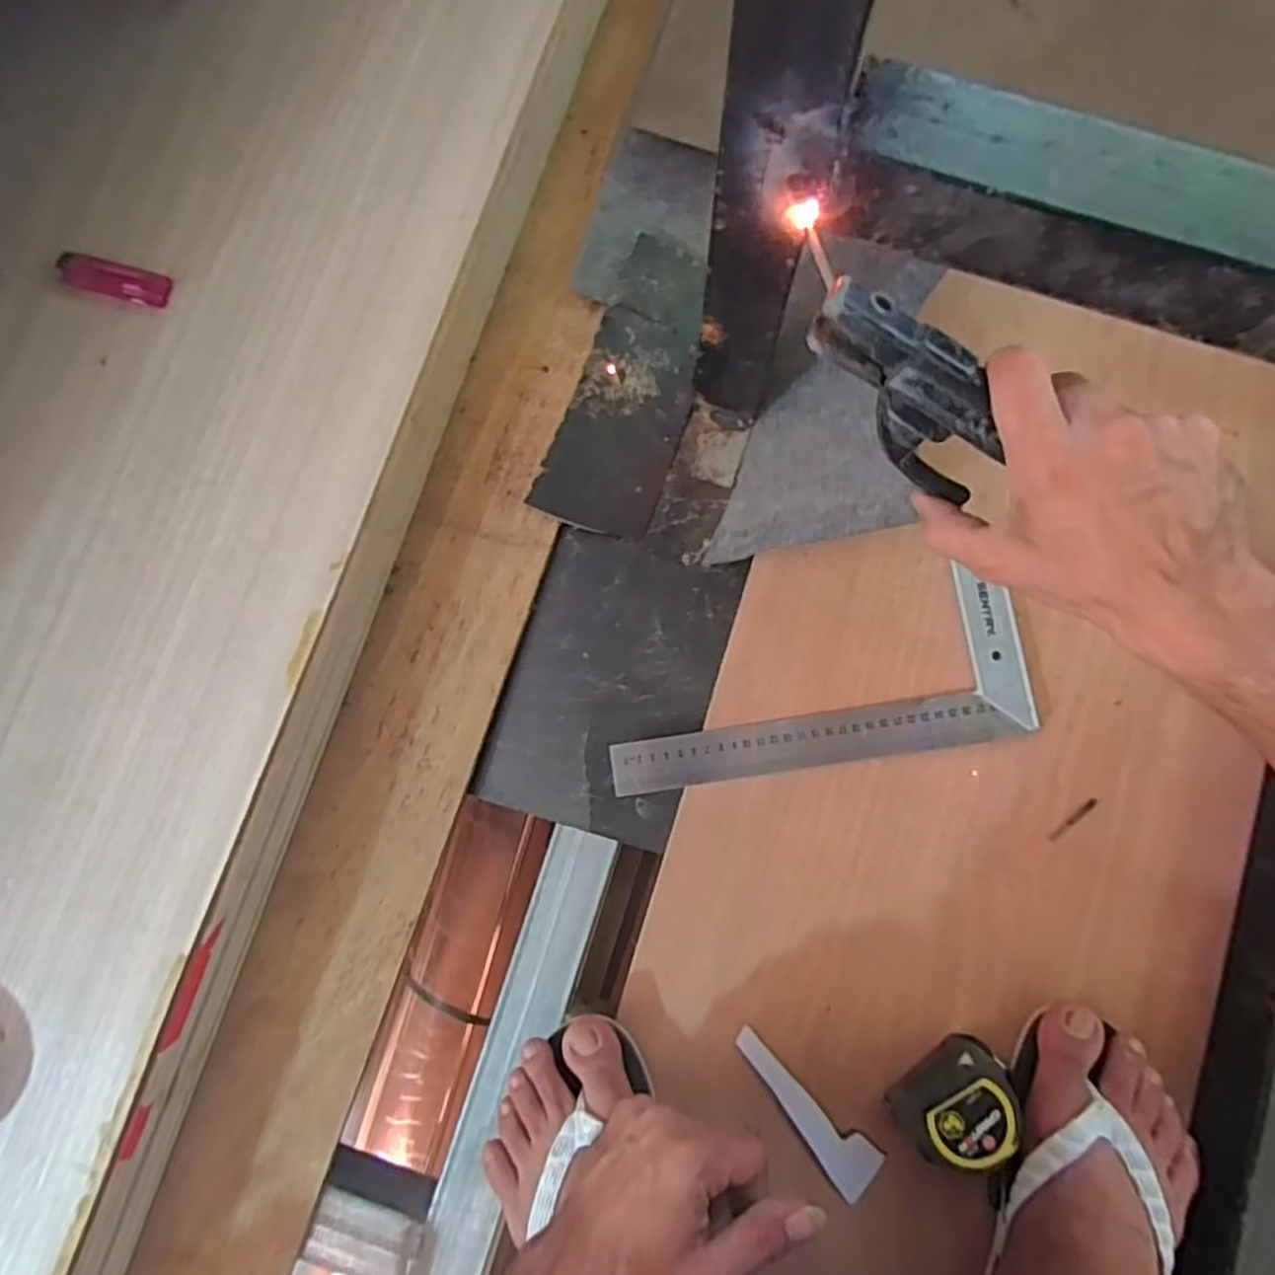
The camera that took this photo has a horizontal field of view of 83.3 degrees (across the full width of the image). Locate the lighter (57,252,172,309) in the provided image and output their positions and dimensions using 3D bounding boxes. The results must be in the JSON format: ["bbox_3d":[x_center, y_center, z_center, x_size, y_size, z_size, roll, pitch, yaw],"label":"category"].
[{"bbox_3d":[-0.370,-0.253,0.506,0.076,0.012,0.026,14,82,4],"label":"lighter"}]

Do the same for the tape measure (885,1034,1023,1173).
[{"bbox_3d":[0.211,0.308,0.474,0.077,0.038,0.065,-43,83,-4],"label":"tape measure"}]

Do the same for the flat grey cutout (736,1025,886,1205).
[{"bbox_3d":[0.112,0.325,0.491,0.122,0.005,0.035,44,86,7],"label":"flat grey cutout"}]

